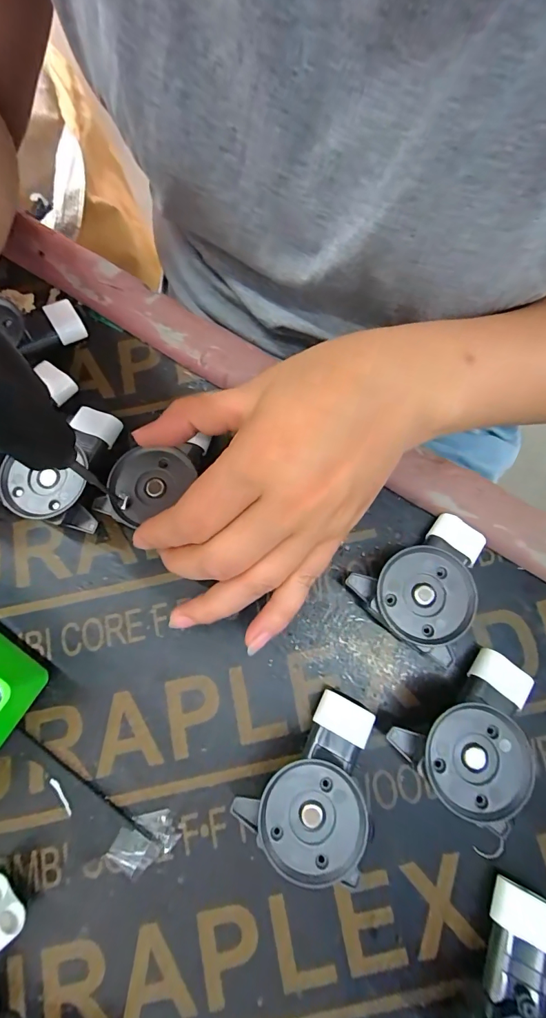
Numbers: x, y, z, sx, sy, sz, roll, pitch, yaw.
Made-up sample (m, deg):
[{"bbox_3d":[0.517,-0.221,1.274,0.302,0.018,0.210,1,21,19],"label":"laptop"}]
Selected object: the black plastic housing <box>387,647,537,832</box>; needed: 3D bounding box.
[{"bbox_3d":[0.091,0.099,0.173,0.063,0.030,0.044,-38,80,-6],"label":"black plastic housing"}]

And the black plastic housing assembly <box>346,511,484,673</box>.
[{"bbox_3d":[0.068,0.030,0.189,0.050,0.032,0.065,28,80,7],"label":"black plastic housing assembly"}]

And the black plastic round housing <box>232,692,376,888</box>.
[{"bbox_3d":[0.022,0.119,0.172,0.045,0.031,0.065,38,81,9],"label":"black plastic round housing"}]

